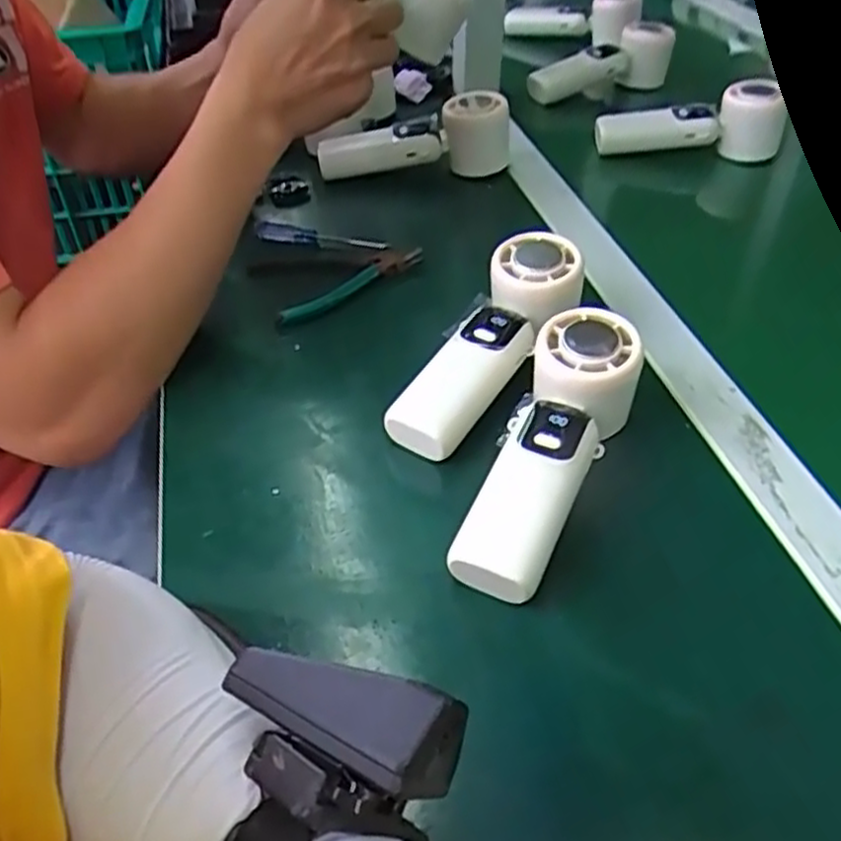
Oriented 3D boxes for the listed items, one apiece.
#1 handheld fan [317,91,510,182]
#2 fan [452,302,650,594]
[{"bbox_3d":[-0.009,-0.247,0.647,0.164,0.066,0.061,-15,46,-13],"label":"handheld fan"},{"bbox_3d":[0.067,0.015,0.380,0.053,0.048,0.165,19,61,20],"label":"fan"}]

